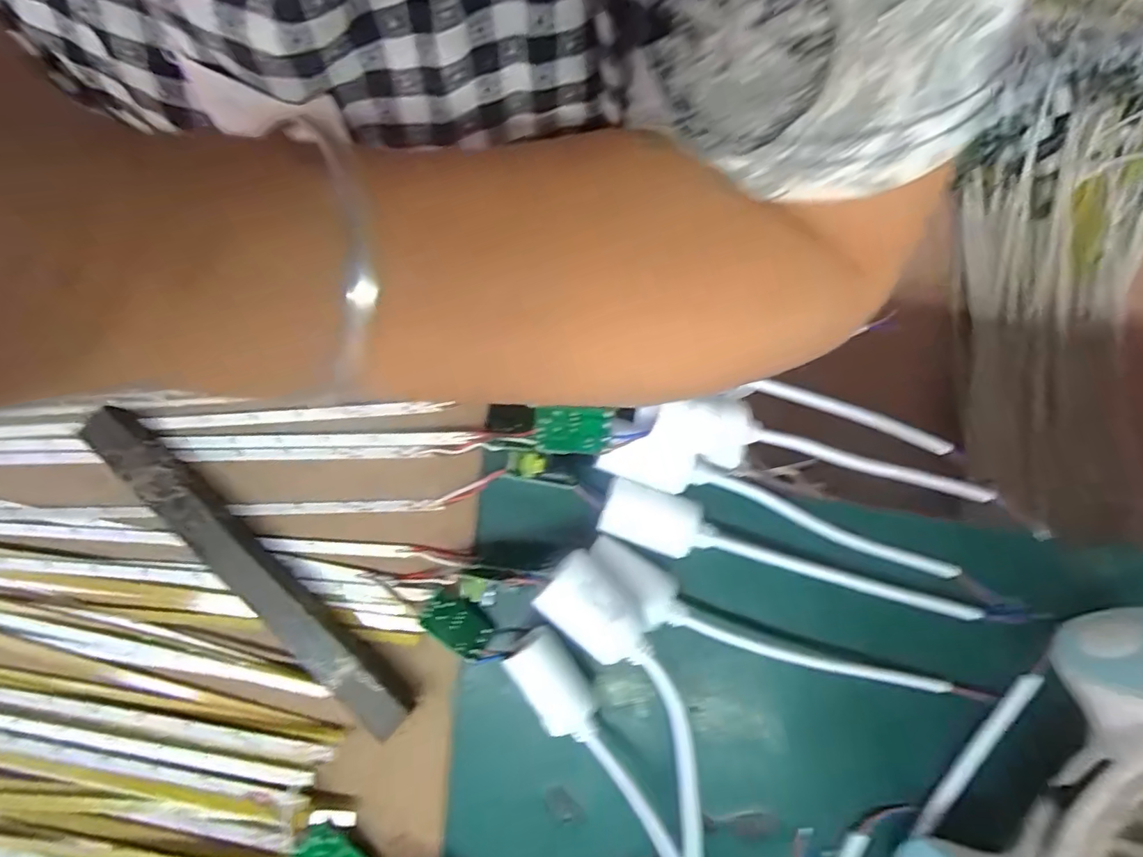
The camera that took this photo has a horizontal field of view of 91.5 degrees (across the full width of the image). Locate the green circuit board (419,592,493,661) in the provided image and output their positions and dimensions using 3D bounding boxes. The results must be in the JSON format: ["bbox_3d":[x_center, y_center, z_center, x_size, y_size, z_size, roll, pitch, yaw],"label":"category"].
[{"bbox_3d":[-0.055,0.095,0.272,0.035,0.004,0.022,43,58,-17],"label":"green circuit board"}]

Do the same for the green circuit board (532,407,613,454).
[{"bbox_3d":[0.000,0.001,0.260,0.036,0.004,0.020,1,91,14],"label":"green circuit board"}]

